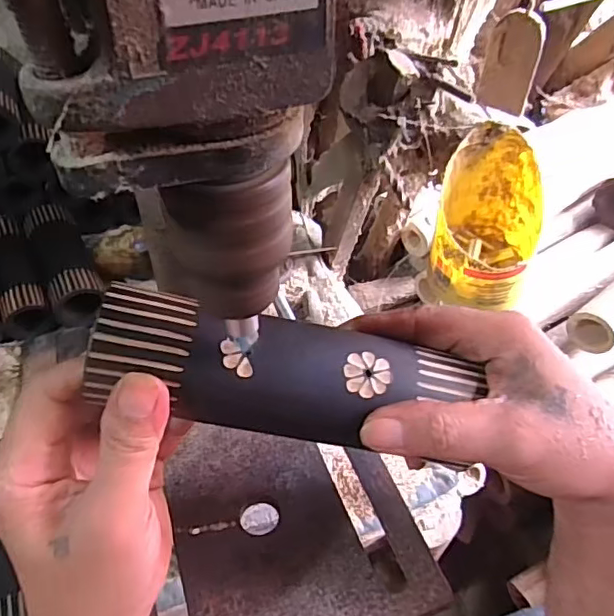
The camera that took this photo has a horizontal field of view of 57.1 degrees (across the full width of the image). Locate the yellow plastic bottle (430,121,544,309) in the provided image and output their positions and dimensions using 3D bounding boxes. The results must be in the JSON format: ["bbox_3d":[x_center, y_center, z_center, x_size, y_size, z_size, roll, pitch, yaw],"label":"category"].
[{"bbox_3d":[0.162,-0.075,0.502,0.089,0.138,0.100,8,47,5],"label":"yellow plastic bottle"}]

